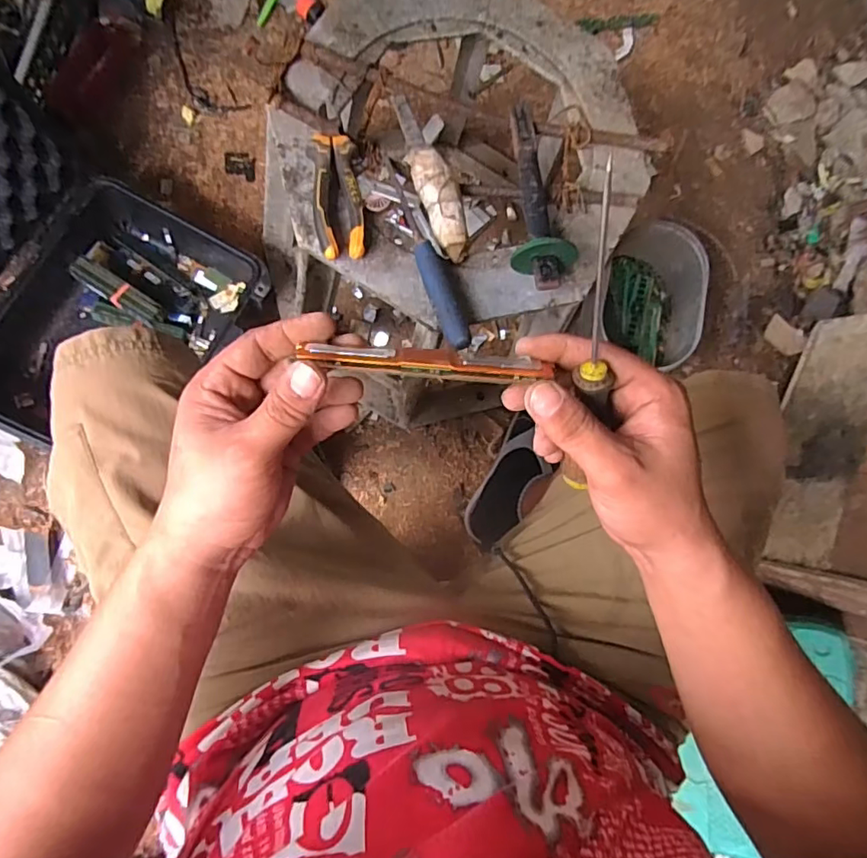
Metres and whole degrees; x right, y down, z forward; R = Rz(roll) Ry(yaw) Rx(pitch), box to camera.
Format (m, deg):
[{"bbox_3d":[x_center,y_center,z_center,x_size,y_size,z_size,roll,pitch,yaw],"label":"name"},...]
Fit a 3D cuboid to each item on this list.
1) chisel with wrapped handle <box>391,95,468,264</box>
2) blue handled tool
[{"bbox_3d":[-0.003,-0.266,0.556,0.038,0.025,0.194,-20,86,-9],"label":"chisel with wrapped handle"},{"bbox_3d":[-0.006,-0.176,0.529,0.027,0.030,0.211,-18,85,-8],"label":"blue handled tool"}]

